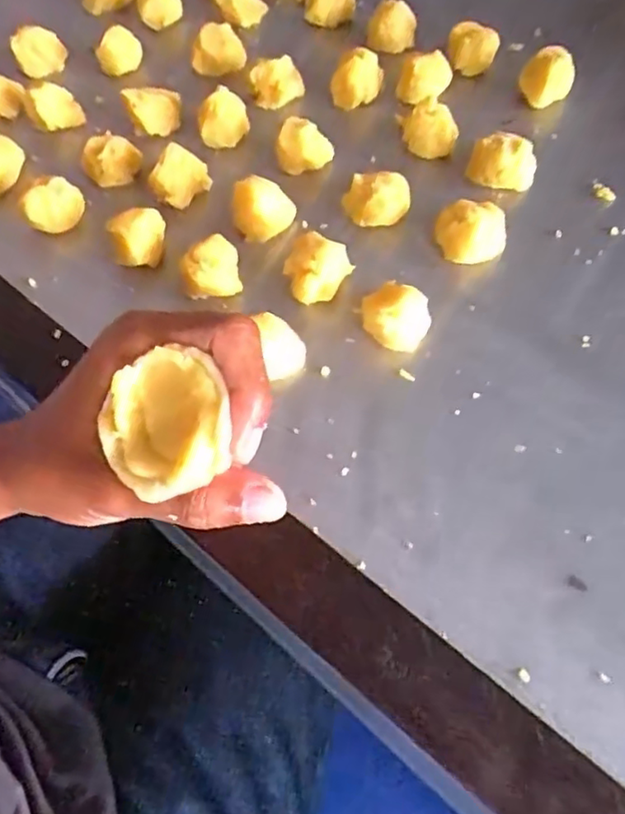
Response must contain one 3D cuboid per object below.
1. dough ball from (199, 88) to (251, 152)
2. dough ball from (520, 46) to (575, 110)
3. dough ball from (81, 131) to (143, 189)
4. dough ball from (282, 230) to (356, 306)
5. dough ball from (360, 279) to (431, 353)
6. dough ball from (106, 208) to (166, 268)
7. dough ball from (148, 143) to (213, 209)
[{"bbox_3d":[-0.054,-0.173,0.383,0.030,0.031,0.028,-2,62,3],"label":"dough ball"},{"bbox_3d":[0.145,-0.204,0.386,0.028,0.028,0.025,22,65,15],"label":"dough ball"},{"bbox_3d":[-0.120,-0.147,0.377,0.031,0.026,0.024,-31,64,-12],"label":"dough ball"},{"bbox_3d":[0.000,-0.073,0.324,0.025,0.030,0.030,33,69,19],"label":"dough ball"},{"bbox_3d":[0.040,-0.045,0.311,0.034,0.021,0.027,30,68,18],"label":"dough ball"},{"bbox_3d":[-0.094,-0.091,0.341,0.029,0.025,0.022,-15,62,-4],"label":"dough ball"},{"bbox_3d":[-0.076,-0.135,0.363,0.024,0.026,0.029,27,67,17],"label":"dough ball"}]

